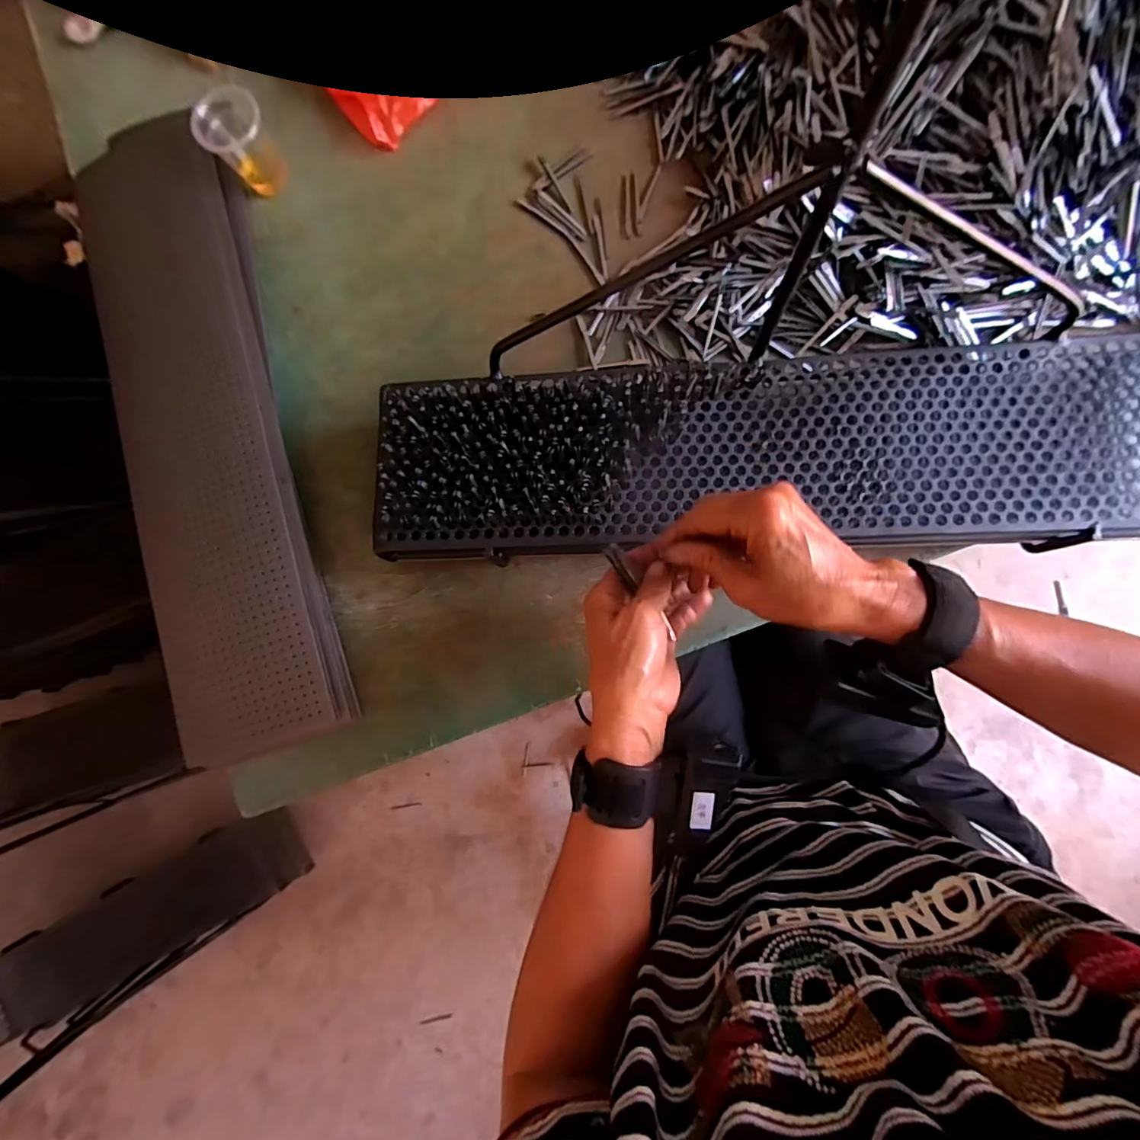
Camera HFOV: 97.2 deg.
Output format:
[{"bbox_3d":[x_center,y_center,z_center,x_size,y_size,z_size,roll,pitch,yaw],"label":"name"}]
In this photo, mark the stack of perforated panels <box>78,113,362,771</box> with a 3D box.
[{"bbox_3d":[-0.350,-0.132,0.479,0.152,0.062,0.606,-17,83,3],"label":"stack of perforated panels"}]

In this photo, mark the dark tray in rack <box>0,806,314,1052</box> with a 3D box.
[{"bbox_3d":[-0.799,0.664,0.958,0.581,0.132,0.165,-29,82,2],"label":"dark tray in rack"}]

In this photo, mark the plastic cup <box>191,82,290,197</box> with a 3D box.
[{"bbox_3d":[-0.336,-0.440,0.514,0.063,0.076,0.066,-1,84,5],"label":"plastic cup"}]

